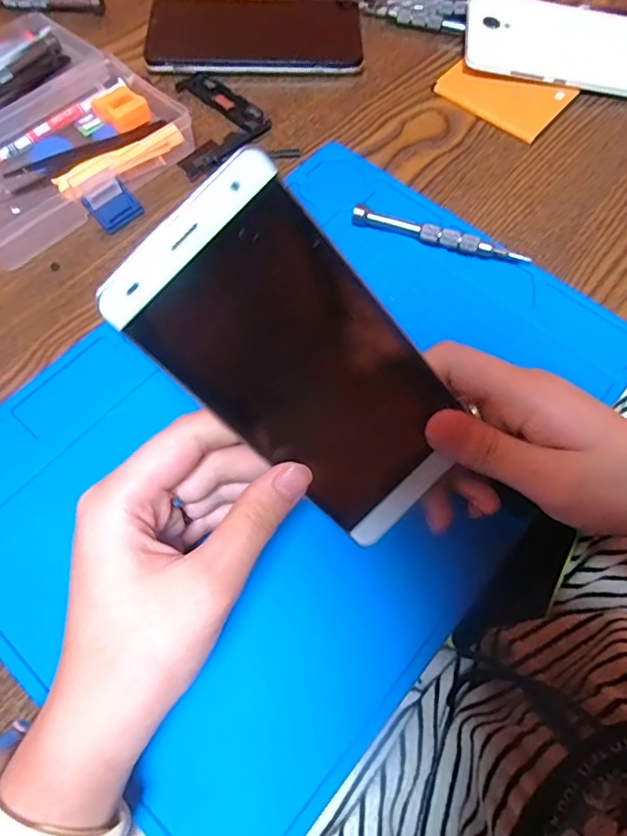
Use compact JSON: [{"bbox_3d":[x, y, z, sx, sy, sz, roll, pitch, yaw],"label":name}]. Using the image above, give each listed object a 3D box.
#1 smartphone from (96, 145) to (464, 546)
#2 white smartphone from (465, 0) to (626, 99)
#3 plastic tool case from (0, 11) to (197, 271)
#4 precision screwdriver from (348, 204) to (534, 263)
[{"bbox_3d":[0.001,-0.016,0.191,0.069,0.004,0.139,-45,115,-1],"label":"smartphone"},{"bbox_3d":[0.182,-0.262,0.369,0.149,0.006,0.074,8,75,-2],"label":"white smartphone"},{"bbox_3d":[-0.182,-0.186,0.333,0.167,0.023,0.146,43,72,16],"label":"plastic tool case"},{"bbox_3d":[0.072,-0.104,0.305,0.101,0.013,0.011,17,67,7],"label":"precision screwdriver"}]

